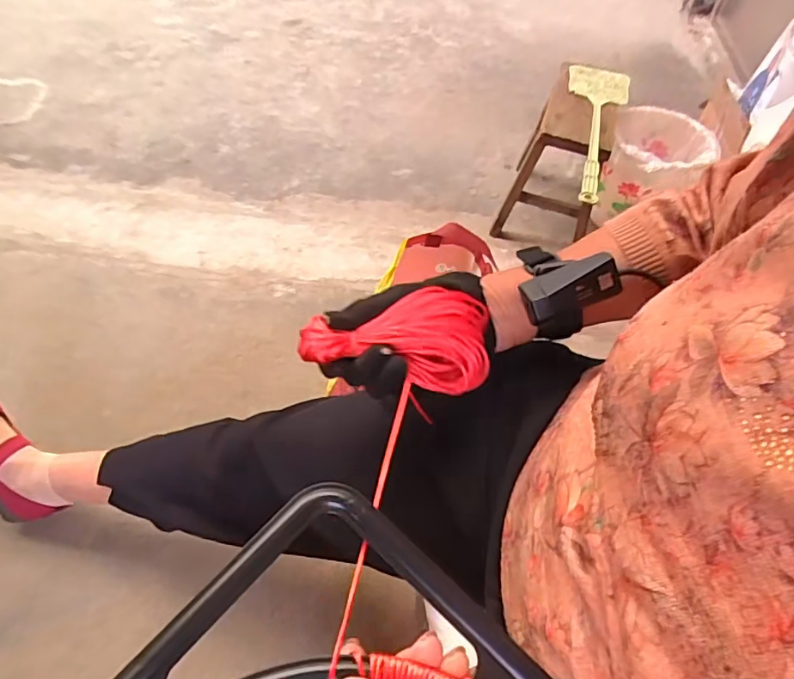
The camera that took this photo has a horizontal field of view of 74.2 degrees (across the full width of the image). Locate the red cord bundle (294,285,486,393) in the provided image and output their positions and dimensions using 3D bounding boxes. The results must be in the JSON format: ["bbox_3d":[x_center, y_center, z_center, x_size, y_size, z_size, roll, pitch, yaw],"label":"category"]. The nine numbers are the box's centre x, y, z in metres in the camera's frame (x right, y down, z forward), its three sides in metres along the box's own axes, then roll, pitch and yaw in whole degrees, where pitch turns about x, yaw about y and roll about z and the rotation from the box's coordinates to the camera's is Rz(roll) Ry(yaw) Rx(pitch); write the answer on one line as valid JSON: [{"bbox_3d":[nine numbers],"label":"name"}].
[{"bbox_3d":[-0.001,0.001,0.394,0.137,0.046,0.059,3,53,-1],"label":"red cord bundle"}]

